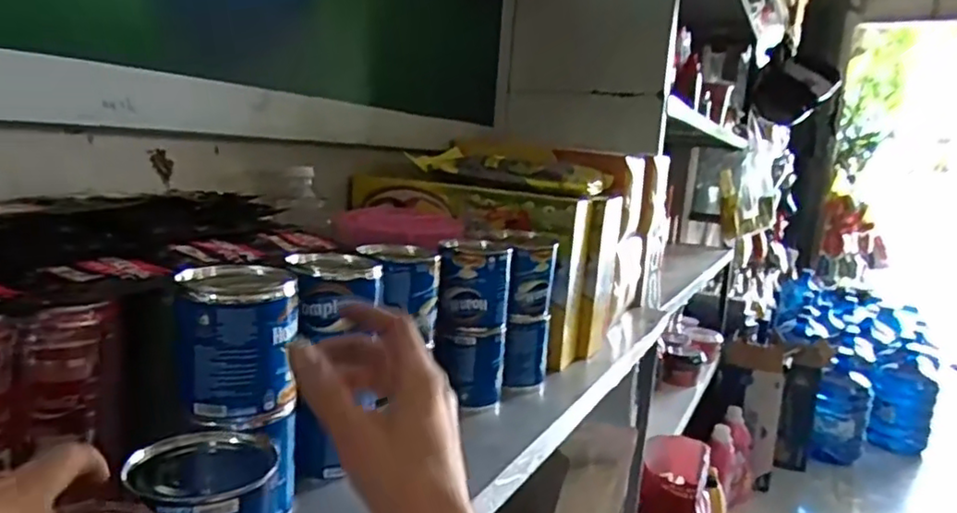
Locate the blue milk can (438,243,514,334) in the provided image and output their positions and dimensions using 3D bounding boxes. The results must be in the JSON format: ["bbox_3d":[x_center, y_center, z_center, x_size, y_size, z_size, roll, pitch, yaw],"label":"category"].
[{"bbox_3d":[-0.005,0.028,0.636,0.071,0.077,0.067,4,9,-3],"label":"blue milk can"}]

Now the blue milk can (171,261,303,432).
[{"bbox_3d":[-0.151,0.056,0.411,0.070,0.087,0.064,1,10,-18],"label":"blue milk can"}]

